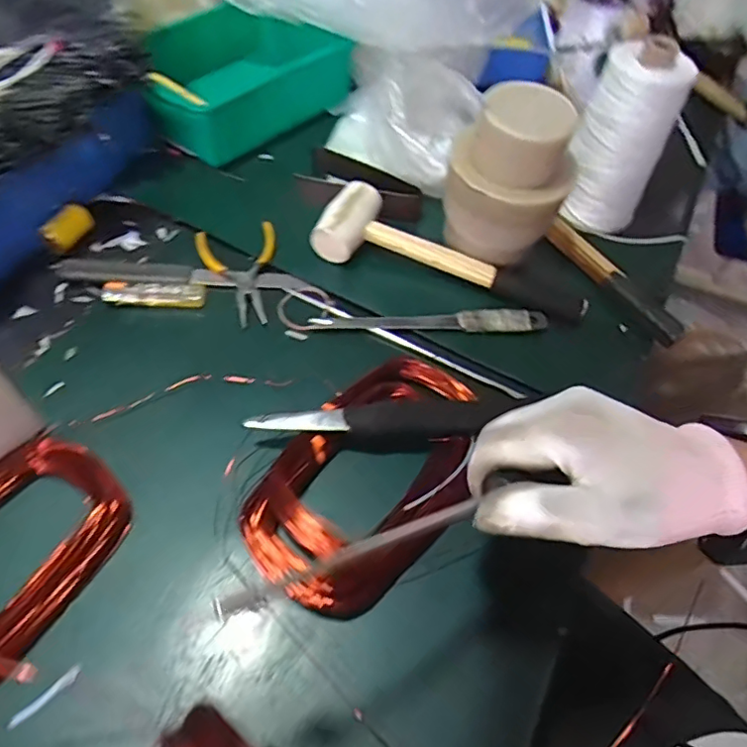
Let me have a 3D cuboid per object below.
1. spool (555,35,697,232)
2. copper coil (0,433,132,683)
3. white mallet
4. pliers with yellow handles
[{"bbox_3d":[0.239,-0.223,0.545,0.082,0.174,0.084,2,56,-3],"label":"spool"},{"bbox_3d":[-0.253,0.121,0.368,0.111,0.028,0.174,25,57,12],"label":"copper coil"},{"bbox_3d":[0.078,-0.119,0.538,0.262,0.040,0.082,15,56,5],"label":"white mallet"},{"bbox_3d":[-0.124,-0.093,0.526,0.073,0.014,0.115,-8,57,-10],"label":"pliers with yellow handles"}]

